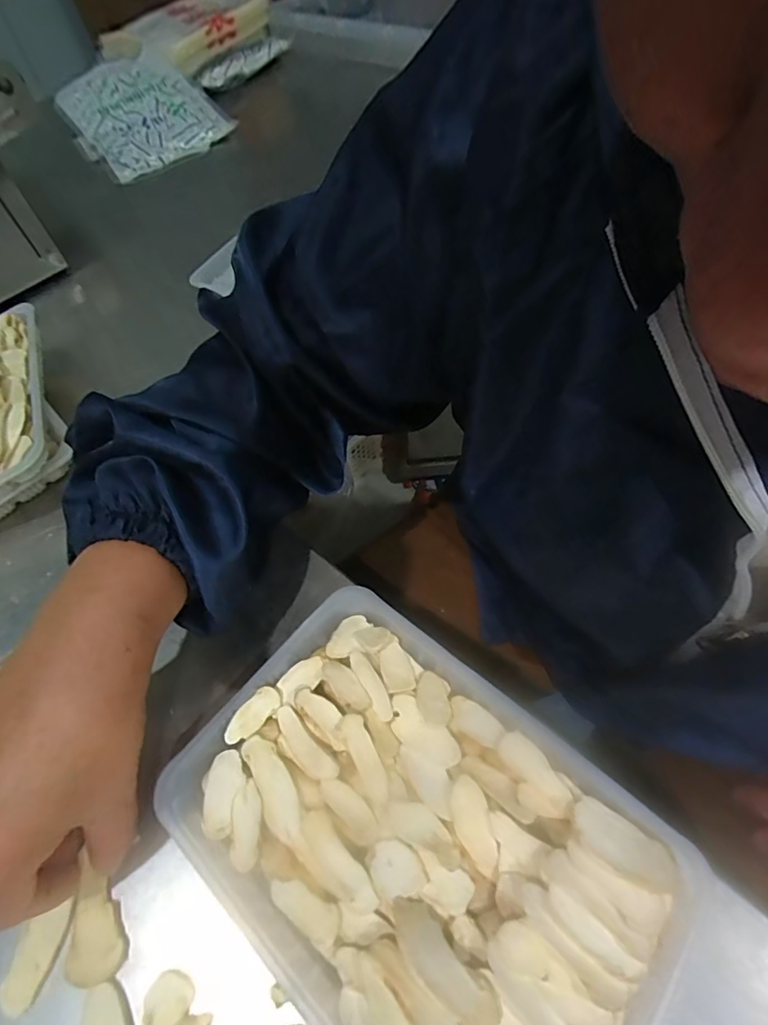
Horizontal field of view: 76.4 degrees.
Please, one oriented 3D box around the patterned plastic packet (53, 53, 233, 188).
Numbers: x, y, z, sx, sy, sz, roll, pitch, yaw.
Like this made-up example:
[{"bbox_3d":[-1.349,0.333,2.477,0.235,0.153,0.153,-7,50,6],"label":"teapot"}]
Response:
[{"bbox_3d":[-0.388,-0.652,0.799,0.233,0.036,0.226,-41,81,-17],"label":"patterned plastic packet"}]

